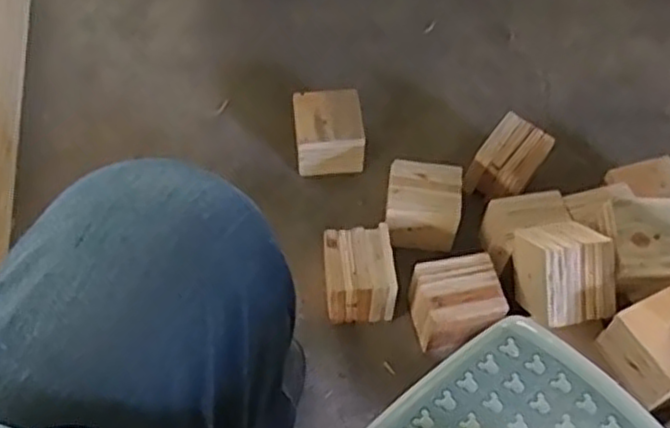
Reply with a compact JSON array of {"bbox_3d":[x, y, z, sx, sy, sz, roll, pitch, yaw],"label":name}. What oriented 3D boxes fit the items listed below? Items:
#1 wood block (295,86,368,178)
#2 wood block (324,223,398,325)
[{"bbox_3d":[-0.009,-0.124,1.062,0.098,0.081,0.103,-5,56,-3],"label":"wood block"},{"bbox_3d":[0.032,0.078,0.933,0.088,0.085,0.093,-4,56,-2],"label":"wood block"}]

